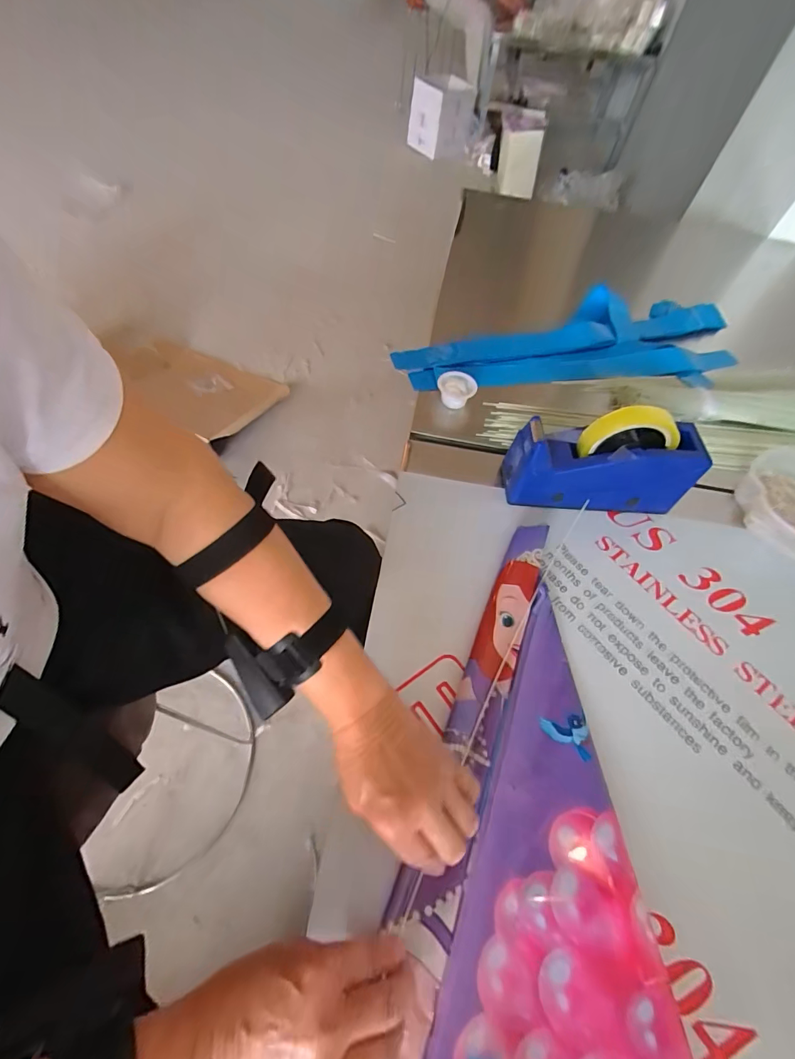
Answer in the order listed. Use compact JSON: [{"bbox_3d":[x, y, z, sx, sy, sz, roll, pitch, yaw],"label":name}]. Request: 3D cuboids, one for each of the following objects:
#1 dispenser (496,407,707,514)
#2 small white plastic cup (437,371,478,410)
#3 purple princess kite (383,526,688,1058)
[{"bbox_3d":[0.235,-0.079,0.486,0.203,0.122,0.067,5,59,0],"label":"dispenser"},{"bbox_3d":[0.084,-0.201,0.608,0.054,0.031,0.045,9,59,2],"label":"small white plastic cup"},{"bbox_3d":[0.108,0.211,0.358,0.194,0.028,0.475,12,59,4],"label":"purple princess kite"}]

